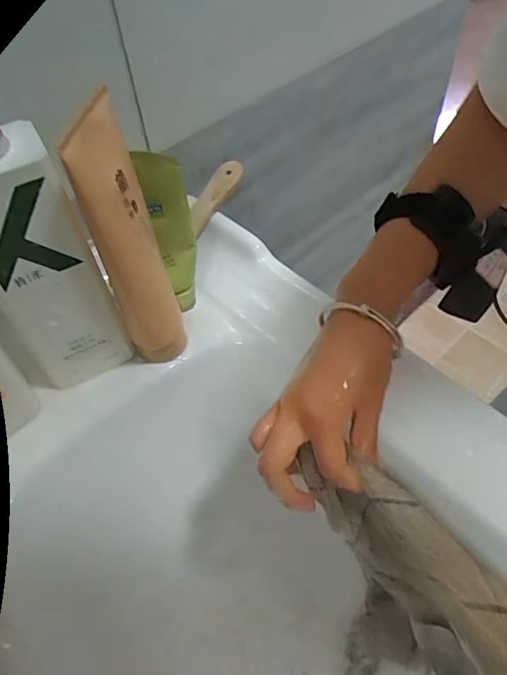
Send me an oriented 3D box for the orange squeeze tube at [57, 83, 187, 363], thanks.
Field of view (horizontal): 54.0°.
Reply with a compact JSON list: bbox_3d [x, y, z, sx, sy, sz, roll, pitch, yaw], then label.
[{"bbox_3d":[-0.096,-0.065,0.378,0.042,0.213,0.068,6,53,18],"label":"orange squeeze tube"}]

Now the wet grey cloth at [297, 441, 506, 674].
[{"bbox_3d":[0.113,0.200,0.329,0.059,0.193,0.236,-35,58,-22],"label":"wet grey cloth"}]

